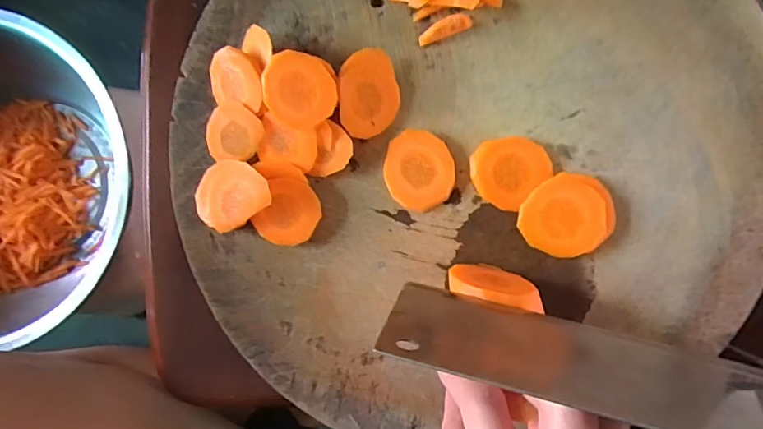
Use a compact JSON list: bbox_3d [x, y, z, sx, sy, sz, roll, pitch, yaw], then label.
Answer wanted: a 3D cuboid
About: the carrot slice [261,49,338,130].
[{"bbox_3d":[-0.044,-0.067,0.257,0.037,0.004,0.040,0,104,-1],"label":"carrot slice"}]

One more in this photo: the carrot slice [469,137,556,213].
[{"bbox_3d":[0.071,-0.026,0.271,0.038,0.005,0.040,44,92,4],"label":"carrot slice"}]

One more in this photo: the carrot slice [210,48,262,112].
[{"bbox_3d":[-0.080,-0.075,0.266,0.037,0.004,0.030,14,113,22],"label":"carrot slice"}]

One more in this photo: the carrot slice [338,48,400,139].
[{"bbox_3d":[-0.007,-0.068,0.270,0.035,0.004,0.047,-7,99,-18],"label":"carrot slice"}]

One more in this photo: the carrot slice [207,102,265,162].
[{"bbox_3d":[-0.084,-0.047,0.273,0.035,0.004,0.031,3,105,15],"label":"carrot slice"}]

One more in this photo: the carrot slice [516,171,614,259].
[{"bbox_3d":[0.101,0.001,0.265,0.049,0.011,0.043,-33,86,3],"label":"carrot slice"}]

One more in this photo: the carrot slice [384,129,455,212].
[{"bbox_3d":[0.022,-0.025,0.274,0.038,0.008,0.044,-5,88,4],"label":"carrot slice"}]

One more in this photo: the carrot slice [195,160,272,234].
[{"bbox_3d":[-0.085,-0.013,0.270,0.046,0.007,0.037,-30,79,21],"label":"carrot slice"}]

